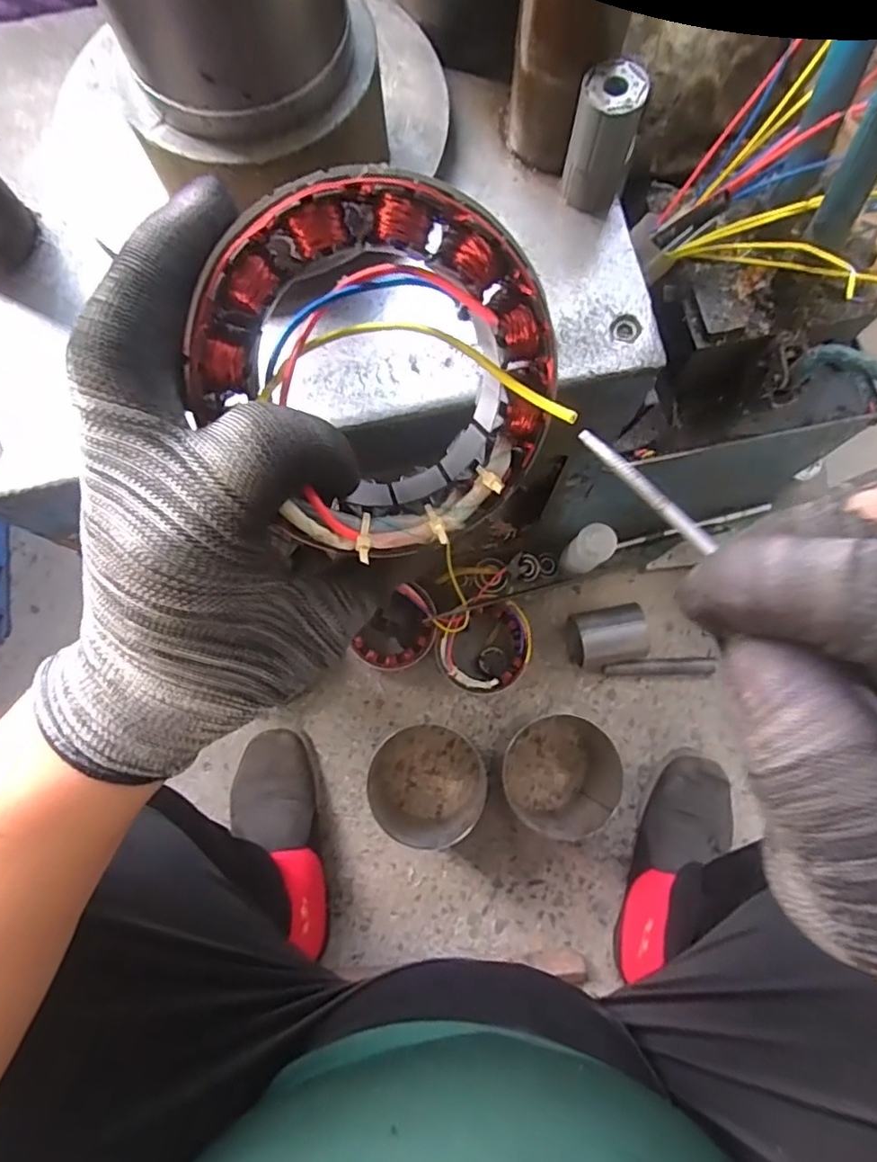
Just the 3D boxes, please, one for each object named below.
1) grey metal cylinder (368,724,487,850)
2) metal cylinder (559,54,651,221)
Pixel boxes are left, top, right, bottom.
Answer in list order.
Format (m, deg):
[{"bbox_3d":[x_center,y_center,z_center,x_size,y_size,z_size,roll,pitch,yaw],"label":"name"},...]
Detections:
[{"bbox_3d":[-0.006,0.233,0.687,0.132,0.145,0.125,0,78,1],"label":"grey metal cylinder"},{"bbox_3d":[0.103,-0.278,0.379,0.038,0.073,0.034,19,79,5],"label":"metal cylinder"}]

